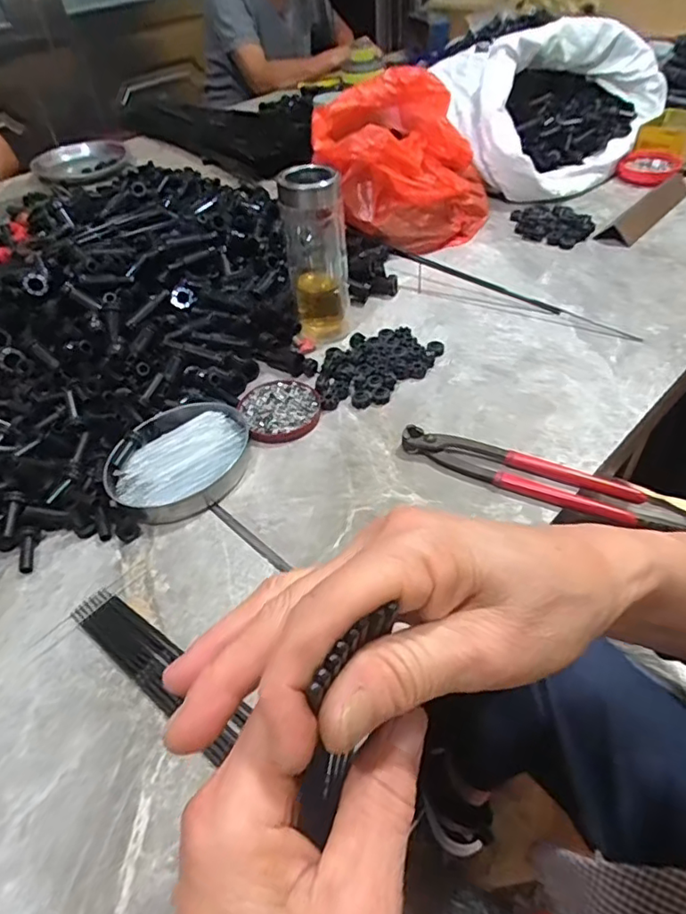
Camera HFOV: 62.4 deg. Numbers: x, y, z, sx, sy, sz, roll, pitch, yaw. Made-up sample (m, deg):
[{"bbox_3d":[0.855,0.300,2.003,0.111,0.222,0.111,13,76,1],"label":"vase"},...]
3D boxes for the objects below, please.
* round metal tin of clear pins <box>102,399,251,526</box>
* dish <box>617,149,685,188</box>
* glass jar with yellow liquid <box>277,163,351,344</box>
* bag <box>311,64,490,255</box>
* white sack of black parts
[{"bbox_3d":[-0.146,-0.001,0.520,0.104,0.022,0.136,17,50,20],"label":"round metal tin of clear pins"},{"bbox_3d":[0.492,-0.464,0.915,0.086,0.040,0.083,-2,46,2],"label":"dish"},{"bbox_3d":[-0.028,-0.221,0.611,0.065,0.164,0.053,-6,46,-1],"label":"glass jar with yellow liquid"},{"bbox_3d":[0.087,-0.431,0.821,0.251,0.150,0.257,1,46,6],"label":"bag"},{"bbox_3d":[0.311,-0.566,0.916,0.366,0.179,0.309,16,49,19],"label":"white sack of black parts"}]

